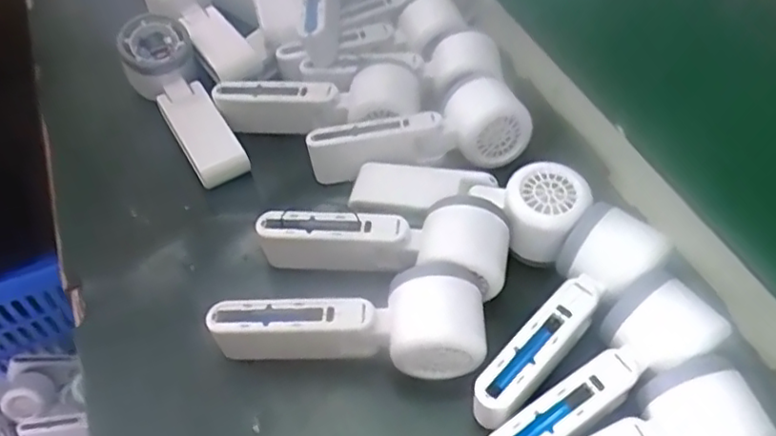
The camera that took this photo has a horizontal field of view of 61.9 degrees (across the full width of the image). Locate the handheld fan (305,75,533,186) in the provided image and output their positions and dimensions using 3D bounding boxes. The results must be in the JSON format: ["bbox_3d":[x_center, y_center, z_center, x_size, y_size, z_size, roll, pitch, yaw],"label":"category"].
[{"bbox_3d":[0.024,-0.062,0.492,0.165,0.050,0.059,-13,53,-9],"label":"handheld fan"}]

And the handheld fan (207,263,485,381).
[{"bbox_3d":[-0.025,0.067,0.402,0.167,0.065,0.048,2,52,3],"label":"handheld fan"}]

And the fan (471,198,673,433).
[{"bbox_3d":[0.110,0.065,0.401,0.055,0.058,0.161,33,59,24],"label":"fan"}]

